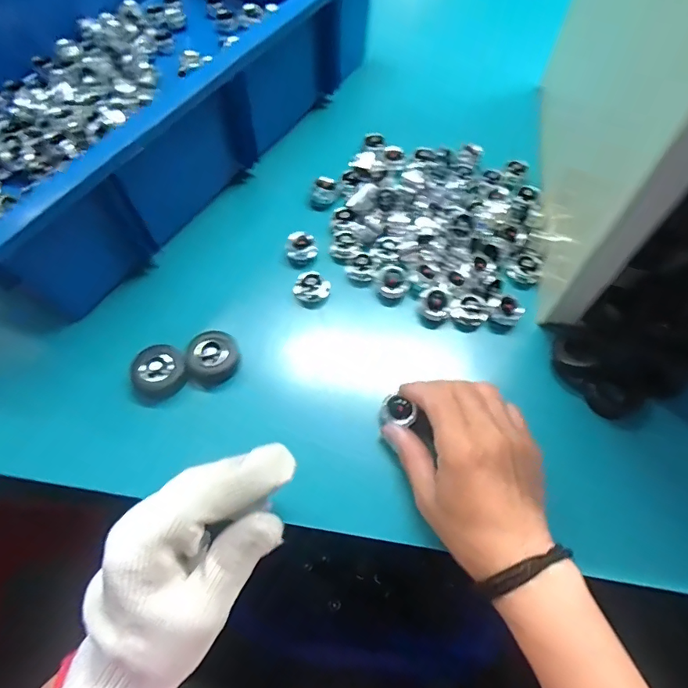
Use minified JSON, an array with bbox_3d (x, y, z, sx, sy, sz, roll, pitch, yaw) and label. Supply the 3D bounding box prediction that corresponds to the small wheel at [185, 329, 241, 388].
[{"bbox_3d":[-0.096,0.009,0.345,0.036,0.019,0.036,0,63,0],"label":"small wheel"}]

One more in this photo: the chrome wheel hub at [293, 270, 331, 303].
[{"bbox_3d":[-0.025,-0.044,0.374,0.028,0.011,0.023,32,68,15],"label":"chrome wheel hub"}]

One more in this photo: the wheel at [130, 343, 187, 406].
[{"bbox_3d":[-0.133,0.021,0.341,0.037,0.018,0.040,-1,63,0],"label":"wheel"}]

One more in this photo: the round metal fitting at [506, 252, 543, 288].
[{"bbox_3d":[0.147,-0.060,0.378,0.025,0.014,0.024,0,63,0],"label":"round metal fitting"}]

